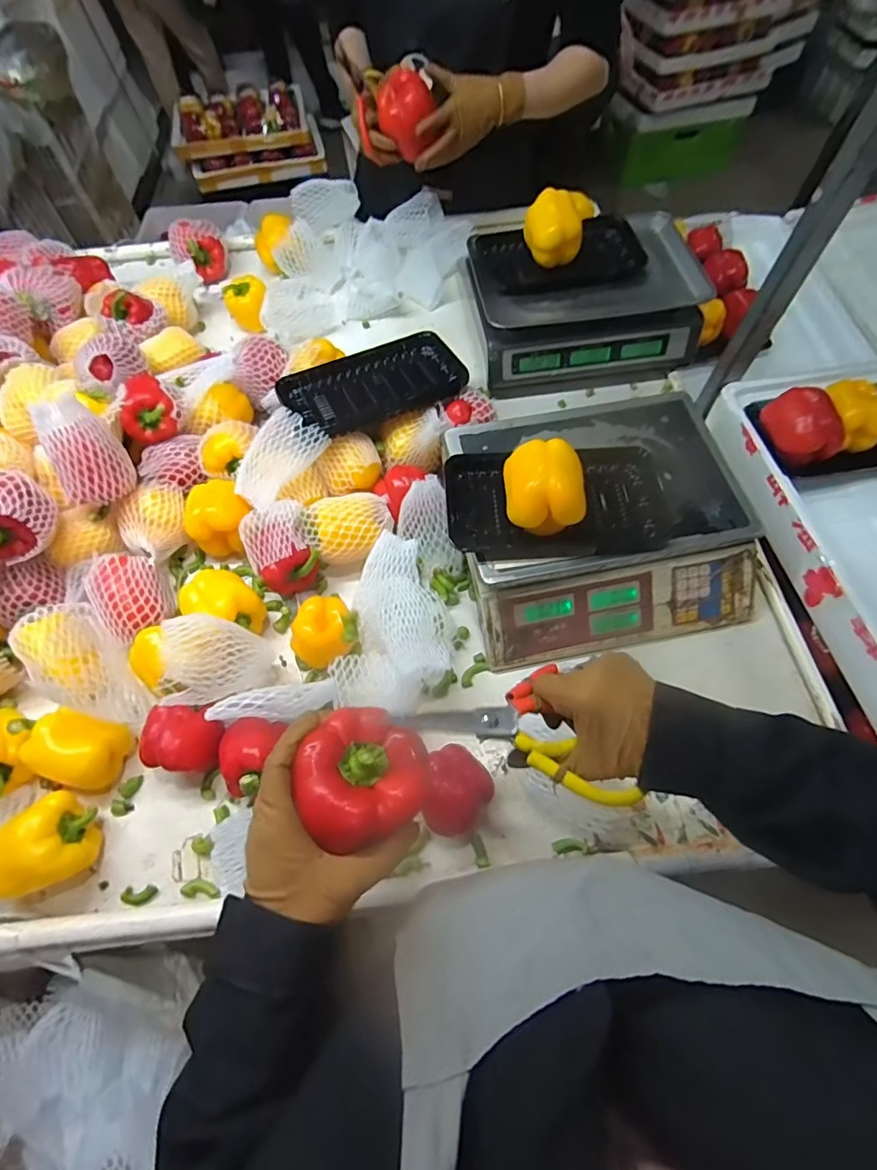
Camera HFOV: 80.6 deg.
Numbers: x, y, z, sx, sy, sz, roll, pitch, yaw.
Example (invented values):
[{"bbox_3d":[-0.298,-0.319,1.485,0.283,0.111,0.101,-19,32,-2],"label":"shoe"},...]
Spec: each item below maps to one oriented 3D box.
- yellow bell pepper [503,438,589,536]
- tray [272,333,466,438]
[{"bbox_3d":[0.118,-0.101,0.572,0.084,0.084,0.085,-4,62,-1],"label":"yellow bell pepper"},{"bbox_3d":[-0.096,-0.291,0.732,0.243,0.020,0.139,-24,64,-11],"label":"tray"}]

